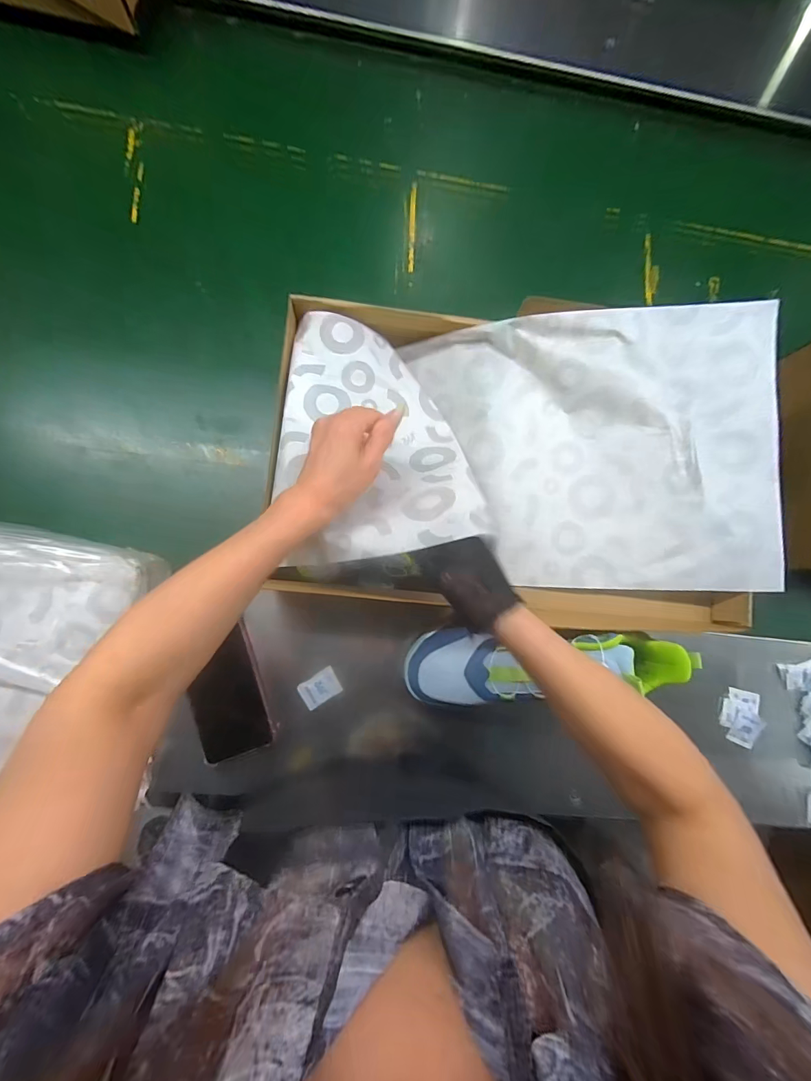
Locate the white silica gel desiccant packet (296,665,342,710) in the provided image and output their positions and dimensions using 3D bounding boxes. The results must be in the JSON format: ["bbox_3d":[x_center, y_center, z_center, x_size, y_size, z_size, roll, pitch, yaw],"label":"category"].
[{"bbox_3d":[-0.100,0.172,0.494,0.044,0.005,0.033,-28,95,-15],"label":"white silica gel desiccant packet"}]

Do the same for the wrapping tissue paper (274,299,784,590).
[{"bbox_3d":[0.131,-0.097,0.434,0.488,0.114,0.280,1,83,-6],"label":"wrapping tissue paper"}]

